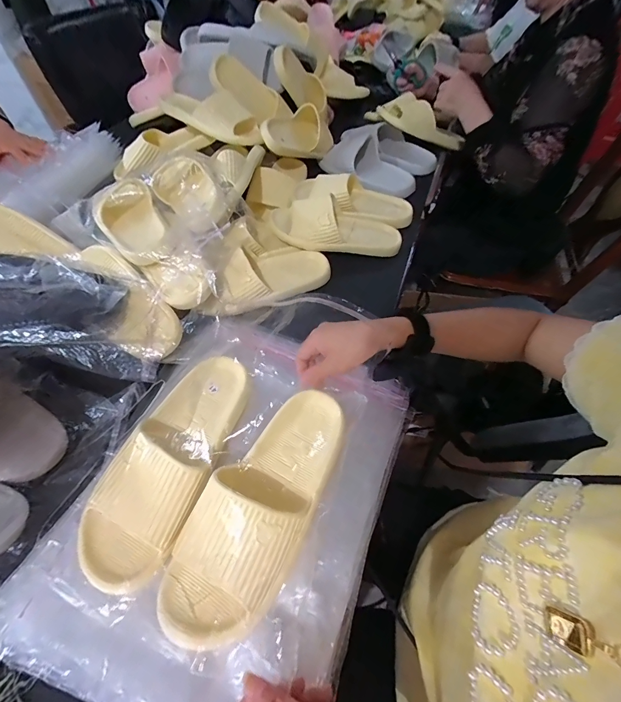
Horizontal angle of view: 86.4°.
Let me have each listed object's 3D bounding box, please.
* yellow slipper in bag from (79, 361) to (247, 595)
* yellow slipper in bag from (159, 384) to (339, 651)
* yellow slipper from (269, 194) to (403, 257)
[{"bbox_3d":[-0.149,0.109,0.365,0.107,0.060,0.264,19,58,13],"label":"yellow slipper in bag"},{"bbox_3d":[-0.048,0.142,0.329,0.097,0.072,0.259,24,59,16],"label":"yellow slipper in bag"},{"bbox_3d":[0.051,-0.244,0.636,0.253,0.070,0.105,3,56,3],"label":"yellow slipper"}]

